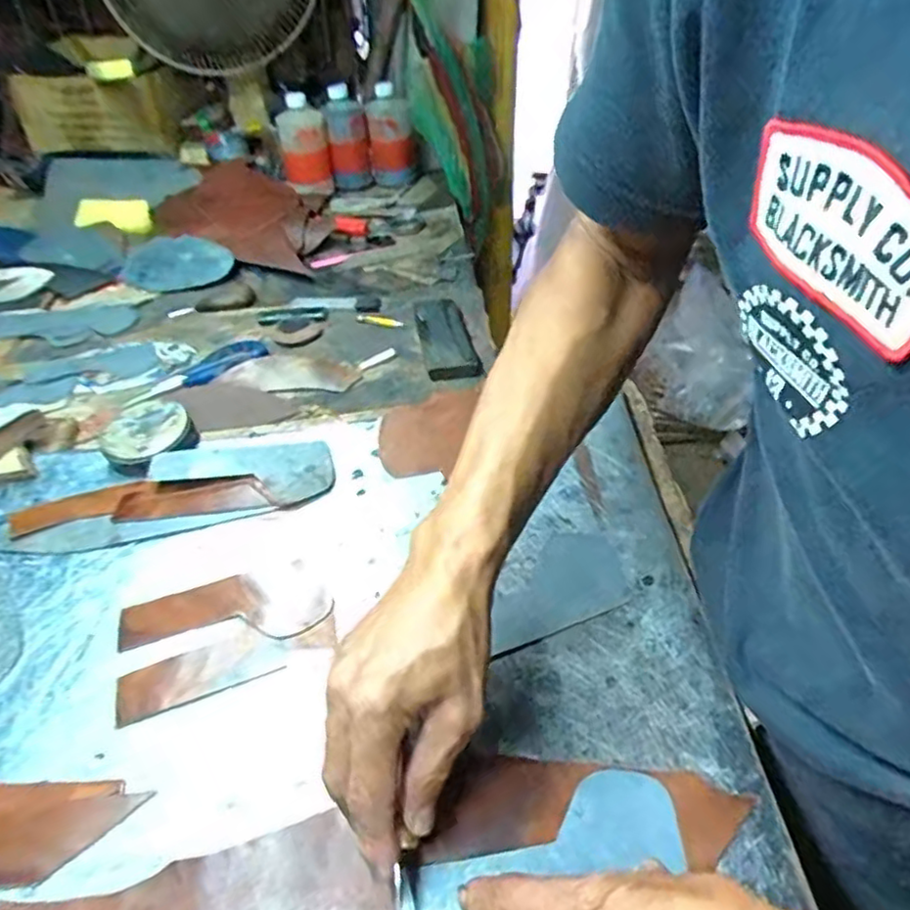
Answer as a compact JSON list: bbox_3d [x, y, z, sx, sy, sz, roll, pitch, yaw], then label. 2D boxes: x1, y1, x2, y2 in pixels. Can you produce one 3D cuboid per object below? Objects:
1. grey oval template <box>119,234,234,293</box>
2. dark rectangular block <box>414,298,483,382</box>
[{"bbox_3d":[-0.393,-0.271,0.917,0.151,0.012,0.123,-8,57,-1],"label":"grey oval template"},{"bbox_3d":[-0.012,-0.131,0.723,0.054,0.013,0.172,-7,43,-7],"label":"dark rectangular block"}]

